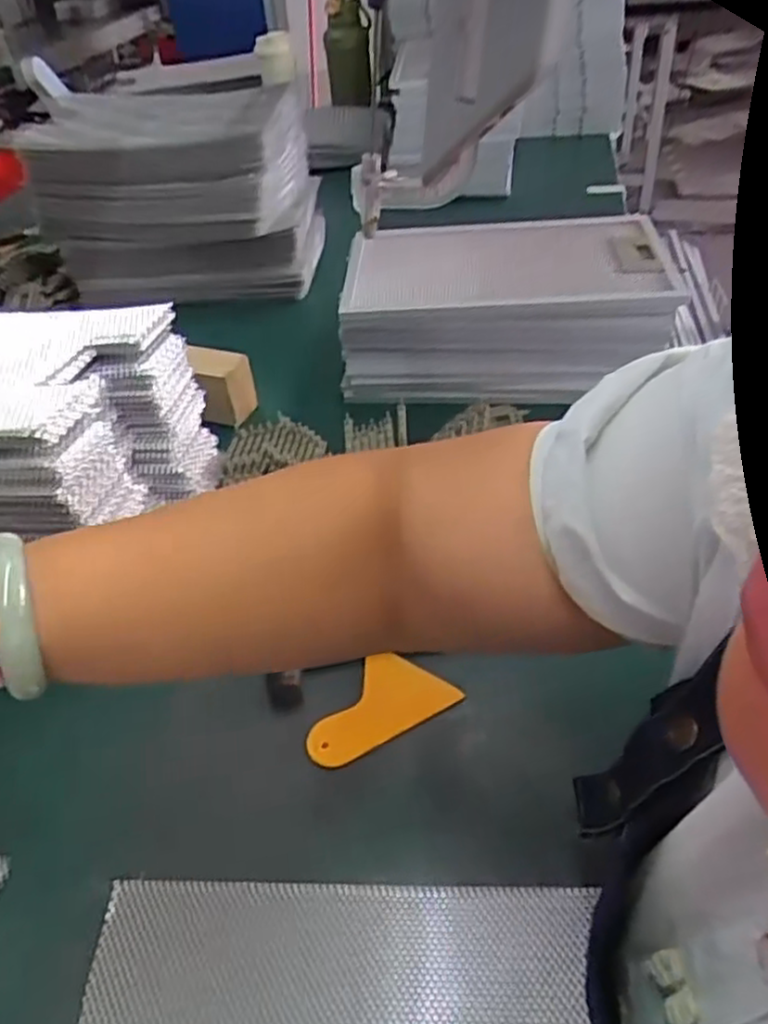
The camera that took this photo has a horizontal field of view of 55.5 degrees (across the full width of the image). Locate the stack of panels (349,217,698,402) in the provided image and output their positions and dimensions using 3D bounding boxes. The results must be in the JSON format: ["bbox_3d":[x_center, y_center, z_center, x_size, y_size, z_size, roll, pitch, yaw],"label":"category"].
[{"bbox_3d":[0.131,-0.225,0.806,0.337,0.120,0.205,0,42,7],"label":"stack of panels"}]

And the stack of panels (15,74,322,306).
[{"bbox_3d":[-0.276,-0.432,0.981,0.347,0.195,0.197,-2,42,5],"label":"stack of panels"}]

